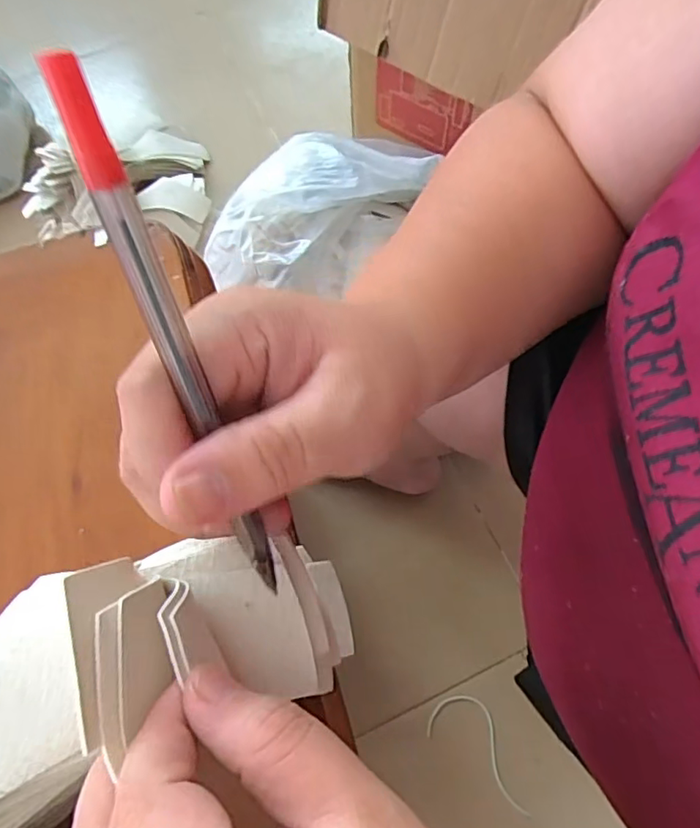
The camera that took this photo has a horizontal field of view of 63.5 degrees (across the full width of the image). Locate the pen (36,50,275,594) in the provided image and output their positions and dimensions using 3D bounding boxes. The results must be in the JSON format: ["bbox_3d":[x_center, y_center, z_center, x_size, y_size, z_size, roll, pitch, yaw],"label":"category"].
[{"bbox_3d":[-0.040,-0.010,0.138,0.008,0.133,0.006,-17,29,-4],"label":"pen"}]

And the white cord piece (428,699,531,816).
[{"bbox_3d":[0.154,0.369,0.630,0.133,0.005,0.065,34,74,14],"label":"white cord piece"}]

